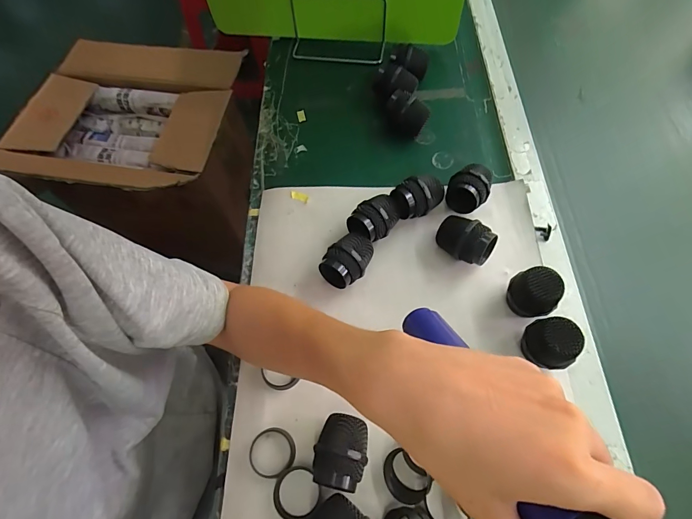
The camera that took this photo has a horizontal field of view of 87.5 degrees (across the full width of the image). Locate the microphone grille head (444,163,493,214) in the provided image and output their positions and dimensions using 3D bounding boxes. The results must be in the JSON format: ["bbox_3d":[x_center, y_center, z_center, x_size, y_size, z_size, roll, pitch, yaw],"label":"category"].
[{"bbox_3d":[0.149,-0.086,0.438,0.045,0.045,0.061,27,69,14],"label":"microphone grille head"}]

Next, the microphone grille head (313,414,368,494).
[{"bbox_3d":[-0.005,0.176,0.332,0.048,0.046,0.061,8,66,6],"label":"microphone grille head"}]

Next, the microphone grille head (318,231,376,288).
[{"bbox_3d":[0.003,0.002,0.410,0.043,0.045,0.064,39,73,18],"label":"microphone grille head"}]

